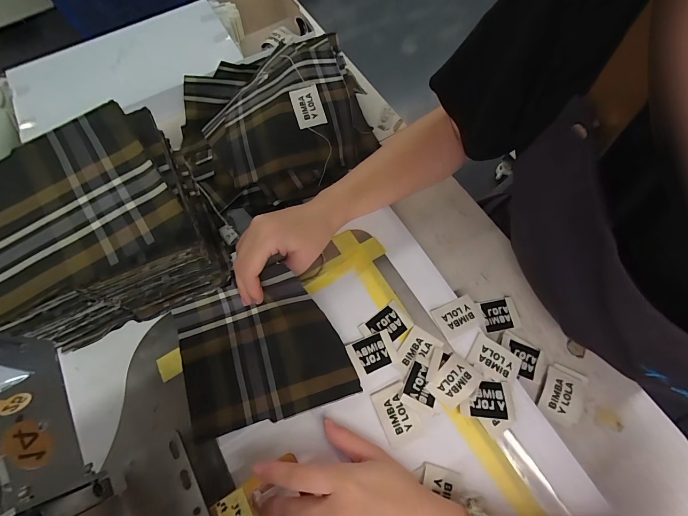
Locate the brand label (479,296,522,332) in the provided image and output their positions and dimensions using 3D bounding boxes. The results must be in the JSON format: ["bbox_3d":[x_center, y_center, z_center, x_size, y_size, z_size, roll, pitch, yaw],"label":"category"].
[{"bbox_3d":[0.175,0.063,0.347,0.037,0.005,0.033,-8,68,-4],"label":"brand label"}]

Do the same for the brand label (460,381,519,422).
[{"bbox_3d":[0.136,0.134,0.294,0.048,0.006,0.033,2,65,6],"label":"brand label"}]

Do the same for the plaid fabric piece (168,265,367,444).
[{"bbox_3d":[-0.083,0.082,0.293,0.158,0.065,0.136,-17,69,-8],"label":"plaid fabric piece"}]

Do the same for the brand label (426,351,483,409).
[{"bbox_3d":[0.107,0.119,0.298,0.035,0.008,0.046,41,72,14],"label":"brand label"}]

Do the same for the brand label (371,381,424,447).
[{"bbox_3d":[0.050,0.148,0.294,0.034,0.004,0.049,-24,71,-3],"label":"brand label"}]

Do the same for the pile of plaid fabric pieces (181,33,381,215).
[{"bbox_3d":[-0.088,-0.185,0.399,0.243,0.079,0.225,0,68,-1],"label":"pile of plaid fabric pieces"}]

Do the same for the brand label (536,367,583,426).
[{"bbox_3d":[0.222,0.139,0.315,0.038,0.004,0.046,28,70,10],"label":"brand label"}]

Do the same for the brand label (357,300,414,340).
[{"bbox_3d":[0.044,0.071,0.324,0.048,0.004,0.034,-35,71,-10],"label":"brand label"}]

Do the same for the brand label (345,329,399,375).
[{"bbox_3d":[0.029,0.095,0.313,0.044,0.005,0.034,-19,74,-5],"label":"brand label"}]

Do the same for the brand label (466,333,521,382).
[{"bbox_3d":[0.150,0.102,0.308,0.047,0.004,0.035,34,71,12],"label":"brand label"}]

